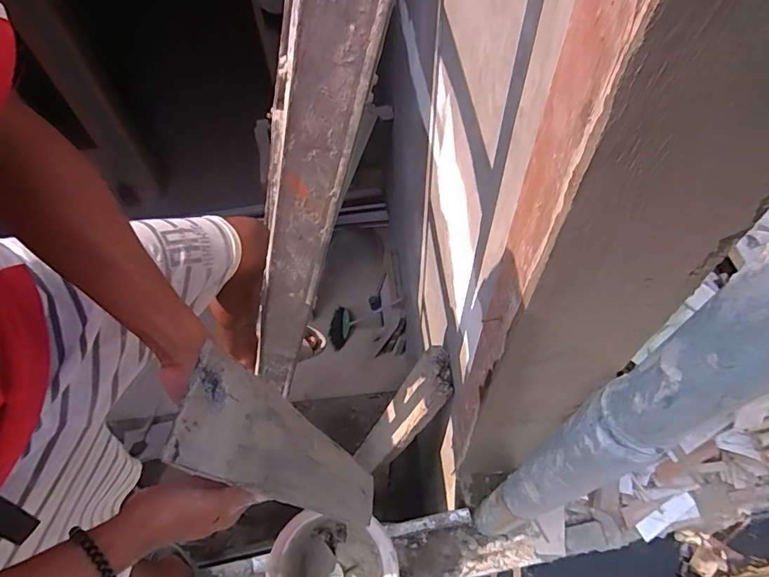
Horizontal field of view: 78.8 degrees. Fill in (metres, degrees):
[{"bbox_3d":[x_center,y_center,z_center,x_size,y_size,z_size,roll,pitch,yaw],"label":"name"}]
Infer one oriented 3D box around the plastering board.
[{"bbox_3d":[-0.086,0.163,0.463,0.009,0.278,0.095,-16,48,26],"label":"plastering board"}]

